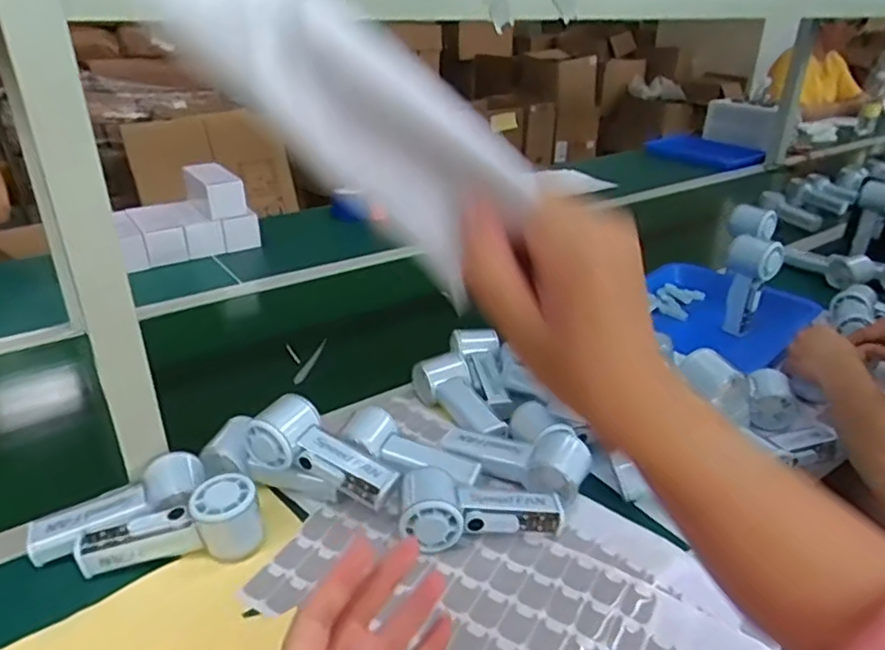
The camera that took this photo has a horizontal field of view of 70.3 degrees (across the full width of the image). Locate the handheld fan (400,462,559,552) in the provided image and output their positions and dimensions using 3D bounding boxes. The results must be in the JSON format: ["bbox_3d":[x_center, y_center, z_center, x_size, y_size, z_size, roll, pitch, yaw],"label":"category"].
[{"bbox_3d":[0.034,0.171,0.599,0.149,0.052,0.061,-4,27,-11],"label":"handheld fan"}]

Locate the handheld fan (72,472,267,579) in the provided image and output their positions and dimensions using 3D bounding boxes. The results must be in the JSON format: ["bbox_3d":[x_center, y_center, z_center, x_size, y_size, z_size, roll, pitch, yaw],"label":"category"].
[{"bbox_3d":[-0.242,0.181,0.569,0.151,0.059,0.049,-4,27,-10],"label":"handheld fan"}]

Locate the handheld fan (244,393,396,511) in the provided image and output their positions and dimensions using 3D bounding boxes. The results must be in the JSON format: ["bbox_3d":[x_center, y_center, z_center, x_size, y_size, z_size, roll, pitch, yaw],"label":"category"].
[{"bbox_3d":[-0.116,0.127,0.619,0.151,0.055,0.056,27,32,9],"label":"handheld fan"}]

